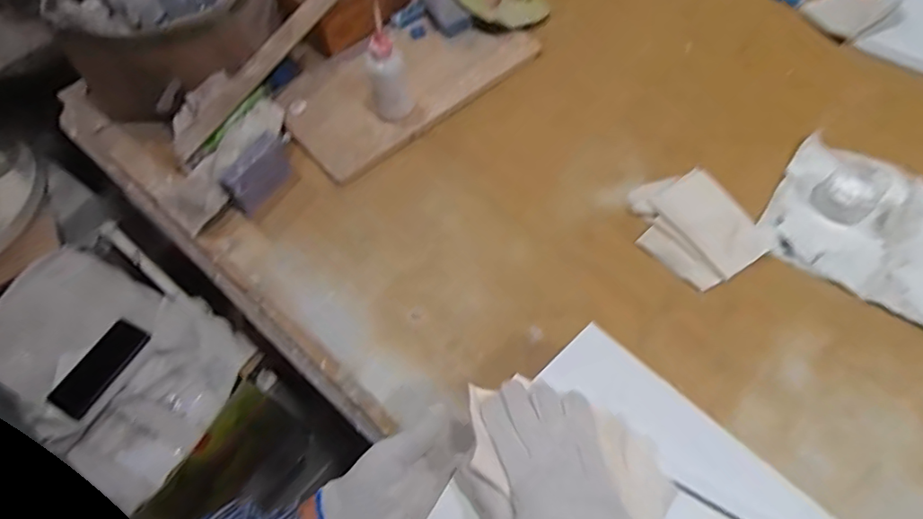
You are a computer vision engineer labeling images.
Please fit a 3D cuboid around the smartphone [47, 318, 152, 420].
[{"bbox_3d":[-0.594,0.177,0.911,0.076,0.013,0.160,27,67,20],"label":"smartphone"}]

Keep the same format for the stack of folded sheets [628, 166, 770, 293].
[{"bbox_3d":[0.289,-0.042,0.691,0.129,0.008,0.155,-25,61,-8],"label":"stack of folded sheets"}]

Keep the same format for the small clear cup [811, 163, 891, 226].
[{"bbox_3d":[0.486,-0.085,0.689,0.071,0.035,0.063,-37,63,-14],"label":"small clear cup"}]

